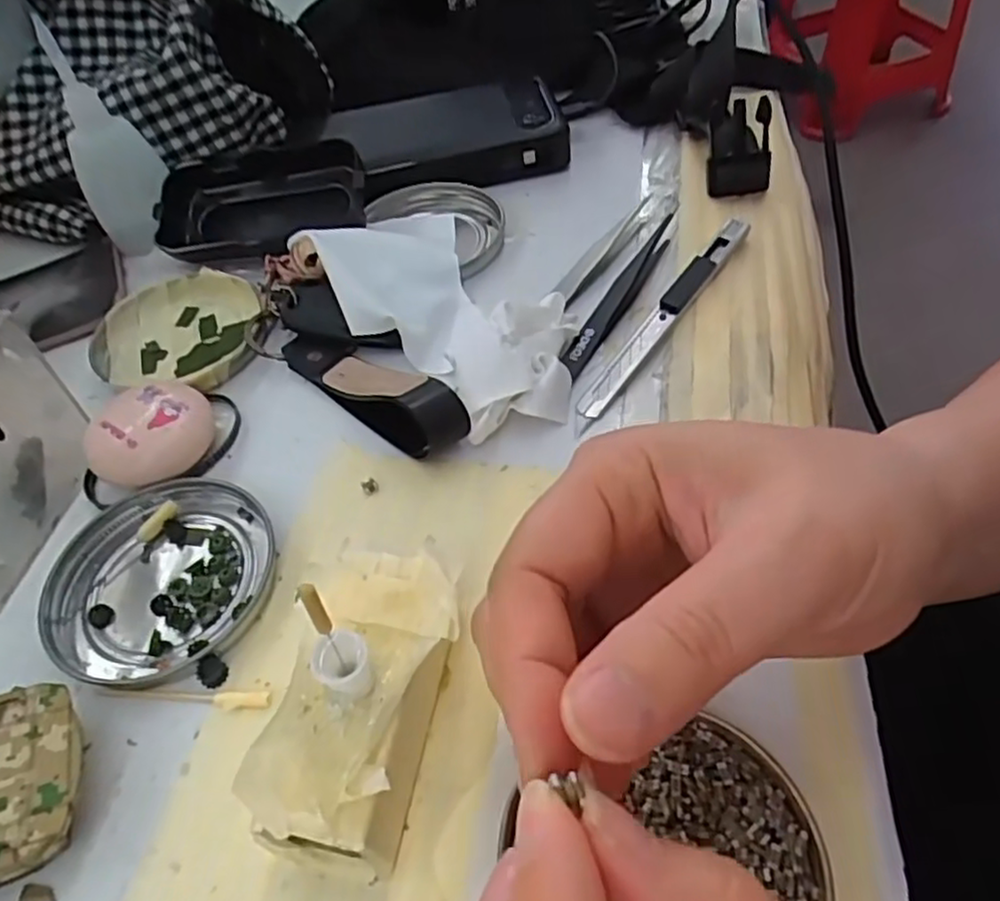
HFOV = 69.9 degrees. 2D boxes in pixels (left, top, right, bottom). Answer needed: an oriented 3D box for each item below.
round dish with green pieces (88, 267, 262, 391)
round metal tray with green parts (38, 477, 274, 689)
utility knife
[{"bbox_3d":[-0.152,-0.056,0.339,0.078,0.014,0.073,-4,51,3],"label":"round dish with green pieces"},{"bbox_3d":[-0.121,0.045,0.254,0.075,0.007,0.077,-3,51,4],"label":"round metal tray with green parts"},{"bbox_3d":[0.071,-0.059,0.306,0.011,0.012,0.132,30,60,26],"label":"utility knife"}]

